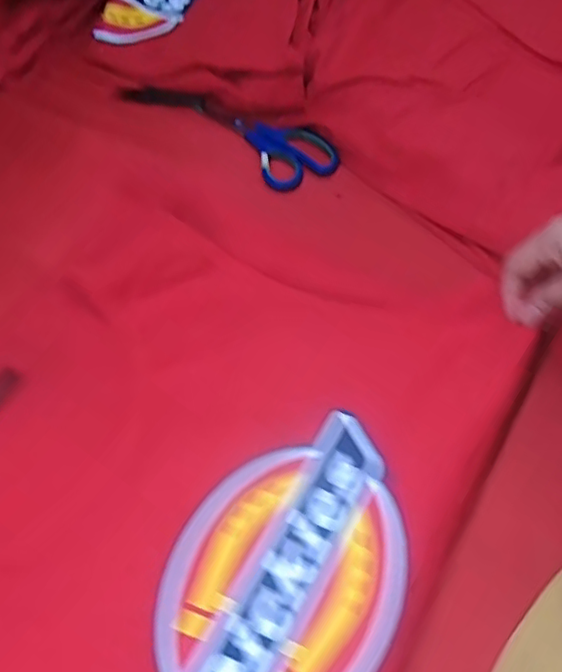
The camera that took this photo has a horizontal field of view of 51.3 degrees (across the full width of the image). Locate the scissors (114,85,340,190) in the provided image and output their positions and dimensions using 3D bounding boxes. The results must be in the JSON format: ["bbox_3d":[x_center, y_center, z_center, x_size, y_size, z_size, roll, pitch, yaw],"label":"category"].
[{"bbox_3d":[-0.056,-0.215,0.587,0.239,0.020,0.068,34,66,21],"label":"scissors"}]

